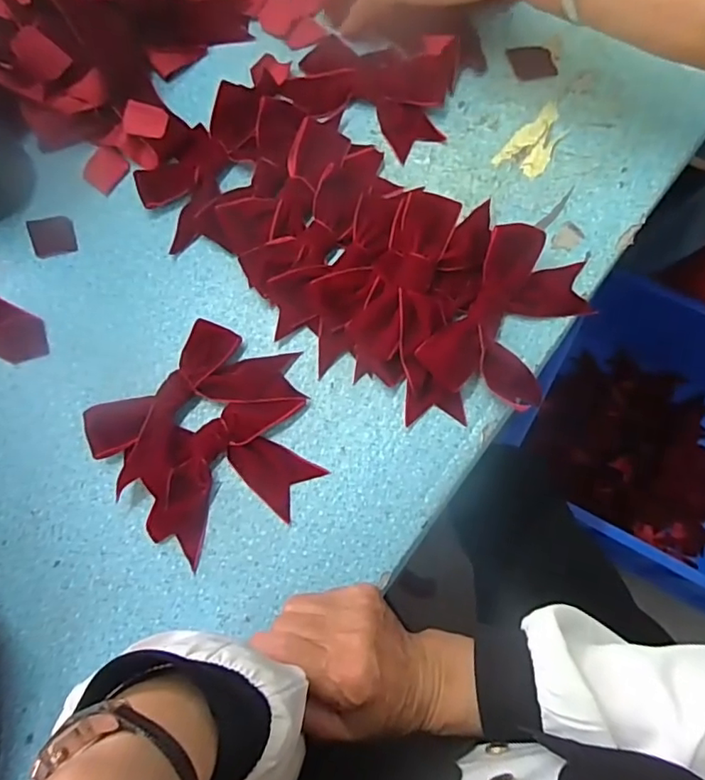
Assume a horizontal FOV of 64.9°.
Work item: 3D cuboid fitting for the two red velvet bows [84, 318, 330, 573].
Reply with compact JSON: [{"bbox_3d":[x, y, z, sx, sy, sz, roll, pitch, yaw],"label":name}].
[{"bbox_3d":[-0.094,0.030,0.375,0.134,0.018,0.135,-42,76,-8],"label":"two red velvet bows"}]

